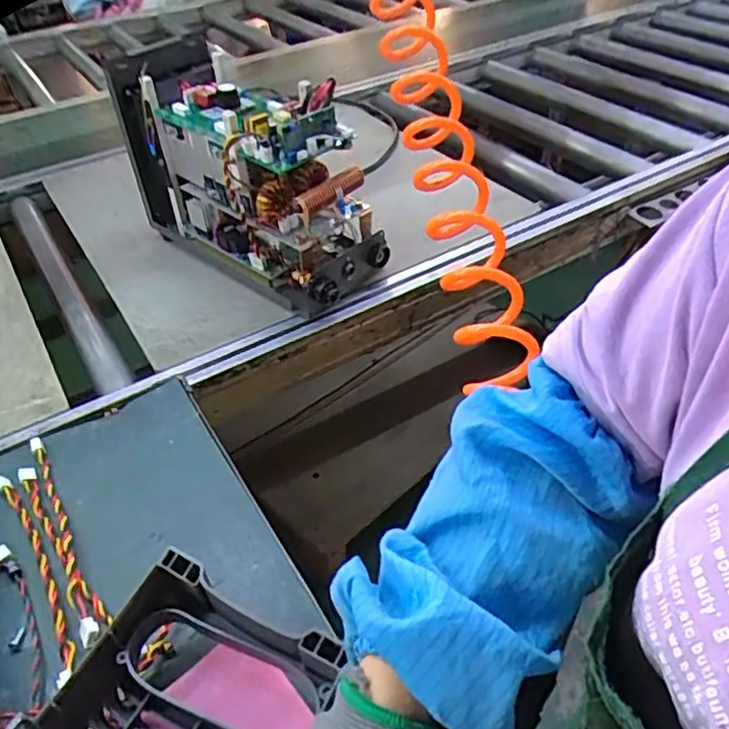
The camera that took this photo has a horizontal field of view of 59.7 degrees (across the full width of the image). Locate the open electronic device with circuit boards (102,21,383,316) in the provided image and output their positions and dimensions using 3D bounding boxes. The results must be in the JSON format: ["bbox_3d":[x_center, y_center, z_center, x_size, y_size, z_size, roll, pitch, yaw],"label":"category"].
[{"bbox_3d":[-0.151,-0.246,0.813,0.336,0.263,0.173,30,52,31],"label":"open electronic device with circuit boards"}]

